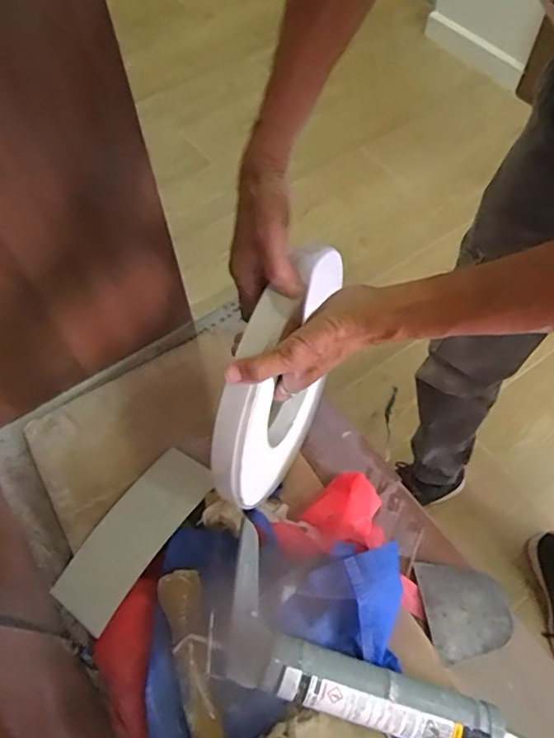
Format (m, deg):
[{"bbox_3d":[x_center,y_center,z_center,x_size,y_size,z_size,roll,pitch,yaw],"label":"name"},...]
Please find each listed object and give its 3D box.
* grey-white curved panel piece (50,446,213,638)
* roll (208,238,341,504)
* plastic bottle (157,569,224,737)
[{"bbox_3d":[-0.167,0.189,0.639,0.094,0.009,0.211,23,59,32],"label":"grey-white curved panel piece"},{"bbox_3d":[0.005,0.021,0.563,0.038,0.265,0.244,22,63,14],"label":"roll"},{"bbox_3d":[-0.082,0.296,0.533,0.046,0.043,0.185,-13,76,-6],"label":"plastic bottle"}]

